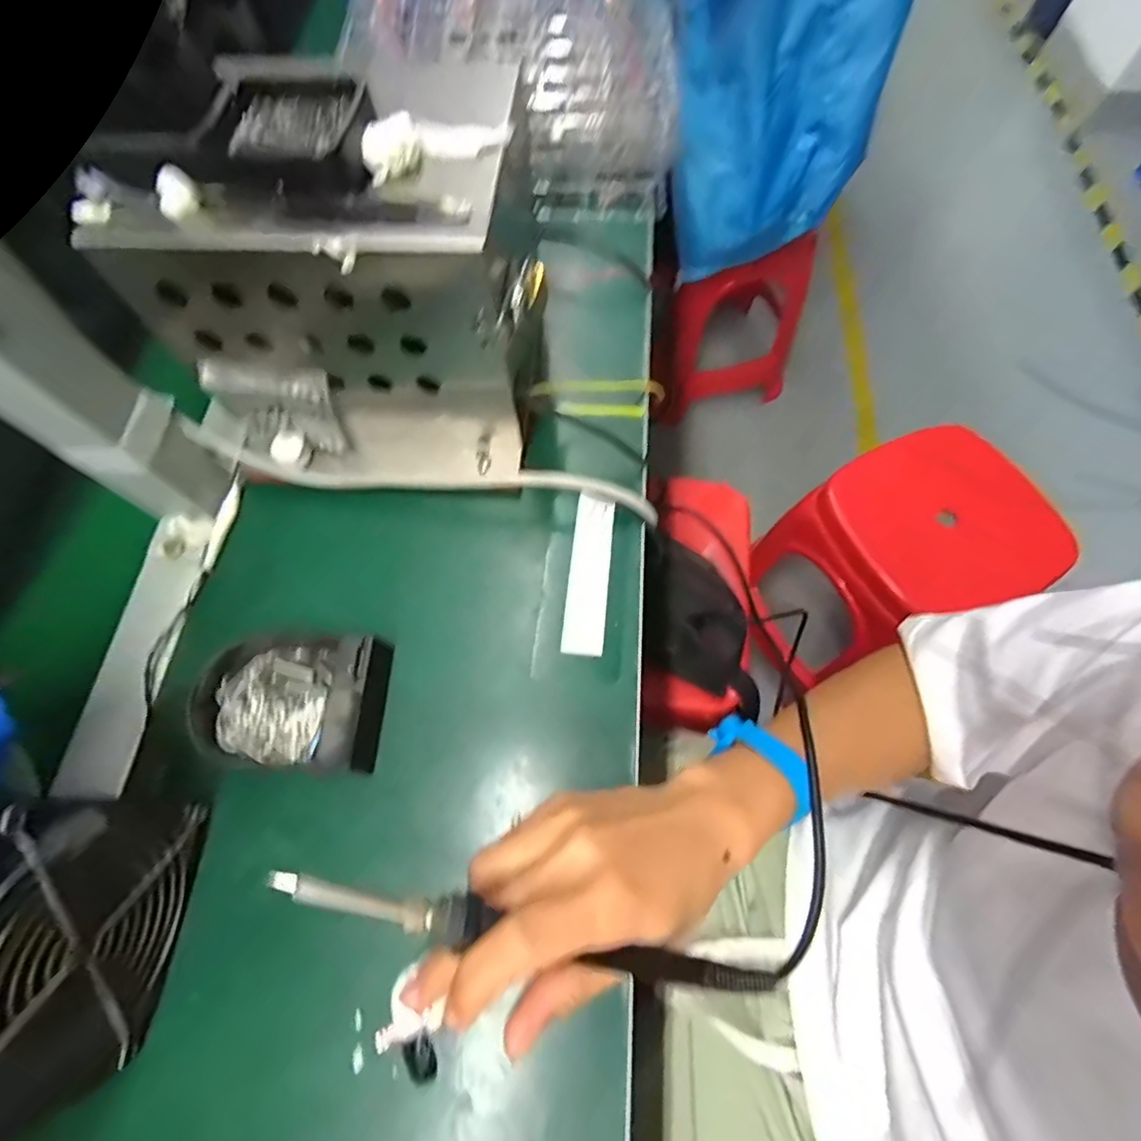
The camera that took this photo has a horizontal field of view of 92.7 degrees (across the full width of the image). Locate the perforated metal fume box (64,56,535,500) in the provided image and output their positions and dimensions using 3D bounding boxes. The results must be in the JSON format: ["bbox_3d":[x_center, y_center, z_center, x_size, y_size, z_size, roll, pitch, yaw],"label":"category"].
[{"bbox_3d":[-0.127,-0.150,0.323,0.210,0.169,0.137,4,67,4],"label":"perforated metal fume box"}]

